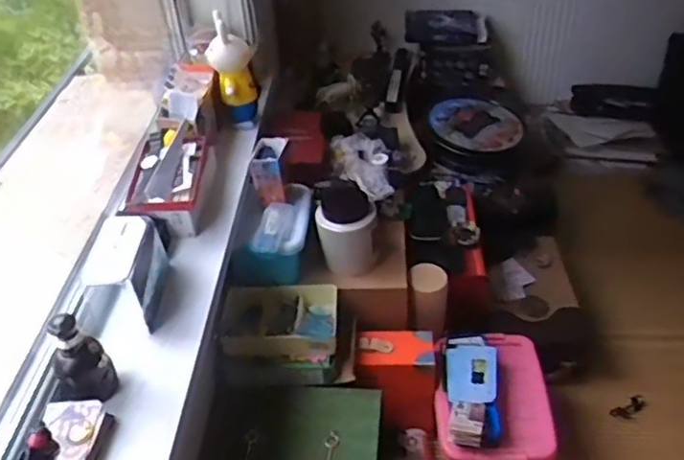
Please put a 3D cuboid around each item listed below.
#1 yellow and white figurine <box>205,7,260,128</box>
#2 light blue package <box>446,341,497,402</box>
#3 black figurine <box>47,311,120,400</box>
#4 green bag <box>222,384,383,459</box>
[{"bbox_3d":[-0.207,-0.290,1.173,0.081,0.209,0.067,-7,41,-5],"label":"yellow and white figurine"},{"bbox_3d":[0.233,0.250,1.113,0.085,0.026,0.129,3,41,8],"label":"light blue package"},{"bbox_3d":[-0.308,0.156,0.738,0.051,0.130,0.050,3,41,8],"label":"black figurine"},{"bbox_3d":[-0.062,0.319,0.981,0.237,0.027,0.177,2,41,6],"label":"green bag"}]

